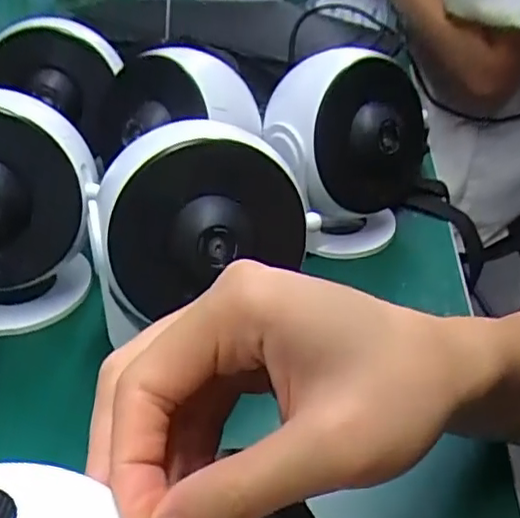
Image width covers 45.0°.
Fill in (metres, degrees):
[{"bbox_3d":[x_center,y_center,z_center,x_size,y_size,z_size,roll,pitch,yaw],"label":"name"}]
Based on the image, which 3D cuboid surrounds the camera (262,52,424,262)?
[{"bbox_3d":[0.057,-0.072,0.419,0.104,0.114,0.100,7,37,10],"label":"camera"}]

